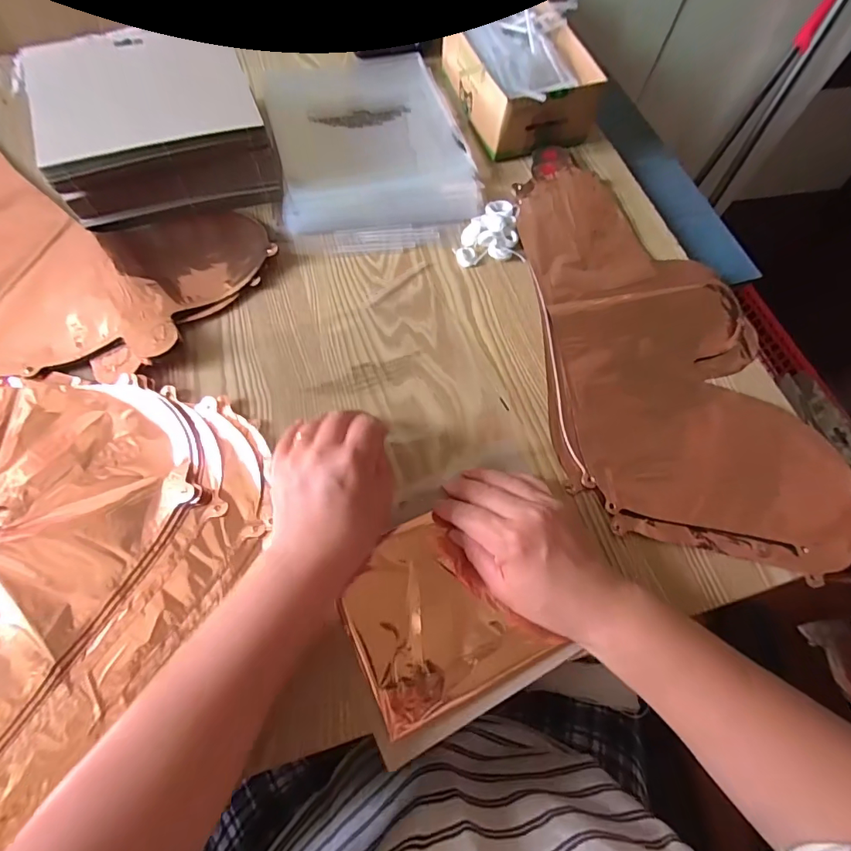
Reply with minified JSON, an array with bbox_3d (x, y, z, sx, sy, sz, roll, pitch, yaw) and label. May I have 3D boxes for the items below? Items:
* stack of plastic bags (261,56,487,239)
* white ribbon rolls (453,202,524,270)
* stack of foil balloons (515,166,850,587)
[{"bbox_3d":[-0.067,-0.332,0.529,0.205,0.022,0.265,-11,66,-8],"label":"stack of plastic bags"},{"bbox_3d":[0.063,-0.205,0.480,0.069,0.018,0.080,-5,66,-5],"label":"white ribbon rolls"},{"bbox_3d":[0.219,-0.081,0.435,0.224,0.015,0.417,-4,66,-5],"label":"stack of foil balloons"}]

